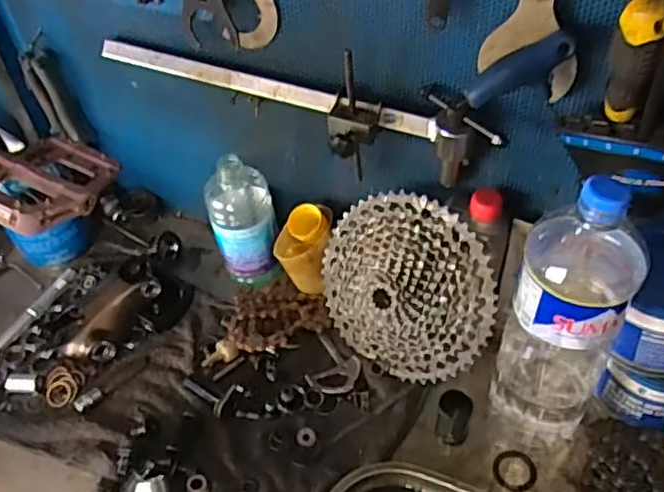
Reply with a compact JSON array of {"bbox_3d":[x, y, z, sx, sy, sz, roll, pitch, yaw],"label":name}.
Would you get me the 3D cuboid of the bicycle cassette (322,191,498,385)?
[{"bbox_3d":[0.064,0.046,0.666,0.195,0.191,0.047,27,24,27],"label":"bicycle cassette"}]

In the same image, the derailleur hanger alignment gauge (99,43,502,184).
[{"bbox_3d":[-0.045,-0.137,0.656,0.428,0.088,0.073,21,52,22],"label":"derailleur hanger alignment gauge"}]

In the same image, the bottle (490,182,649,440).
[{"bbox_3d":[0.202,0.062,0.563,0.086,0.311,0.108,25,54,25],"label":"bottle"}]

